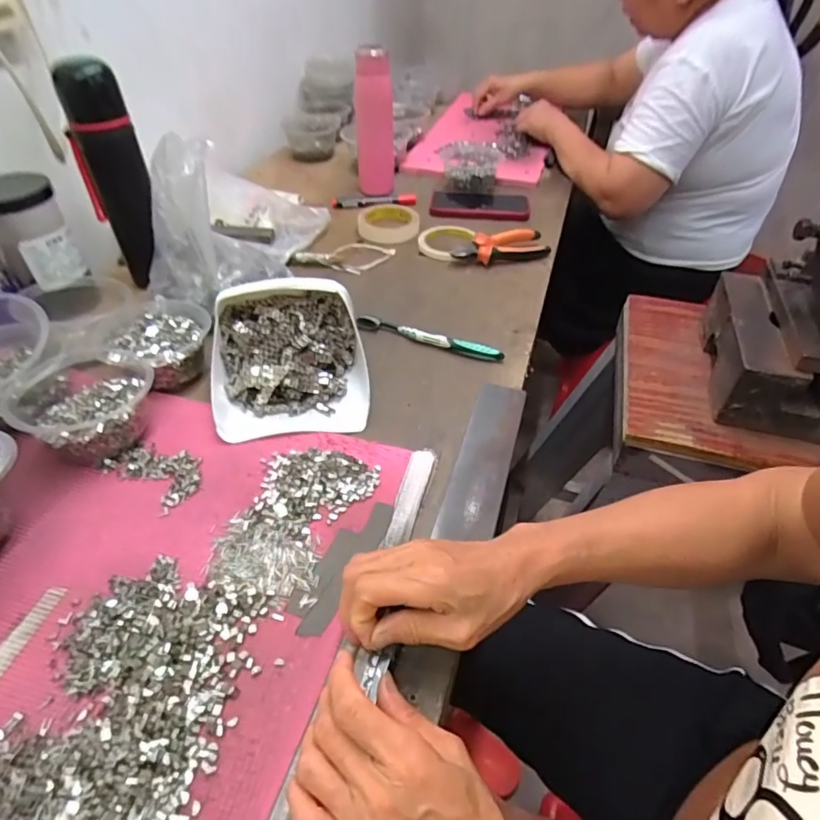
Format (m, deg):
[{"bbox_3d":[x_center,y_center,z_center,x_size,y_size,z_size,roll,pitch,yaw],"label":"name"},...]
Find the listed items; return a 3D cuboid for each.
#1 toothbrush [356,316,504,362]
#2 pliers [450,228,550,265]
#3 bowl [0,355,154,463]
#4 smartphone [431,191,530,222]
[{"bbox_3d":[0.021,-0.087,0.624,0.181,0.018,0.016,16,47,15],"label":"toothbrush"},{"bbox_3d":[0.134,-0.242,0.770,0.145,0.030,0.050,-10,44,-10],"label":"pliers"},{"bbox_3d":[-0.304,-0.007,0.489,0.122,0.067,0.112,0,44,0],"label":"bowl"},{"bbox_3d":[0.120,-0.355,0.903,0.169,0.017,0.086,2,44,2],"label":"smartphone"}]

